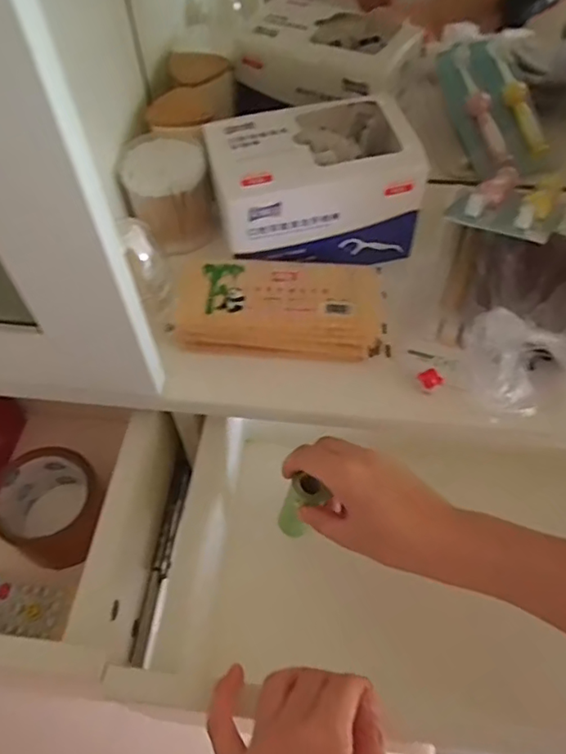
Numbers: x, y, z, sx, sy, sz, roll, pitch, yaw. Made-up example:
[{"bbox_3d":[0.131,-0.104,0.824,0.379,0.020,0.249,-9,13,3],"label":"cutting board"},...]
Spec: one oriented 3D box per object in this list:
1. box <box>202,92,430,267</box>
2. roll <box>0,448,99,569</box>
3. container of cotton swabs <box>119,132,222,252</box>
[{"bbox_3d":[0.022,-0.165,0.488,0.158,0.093,0.122,-12,57,-7],"label":"box"},{"bbox_3d":[-0.210,0.118,0.530,0.095,0.062,0.087,0,56,0],"label":"roll"},{"bbox_3d":[-0.101,-0.163,0.508,0.069,0.072,0.083,-16,57,-10],"label":"container of cotton swabs"}]

